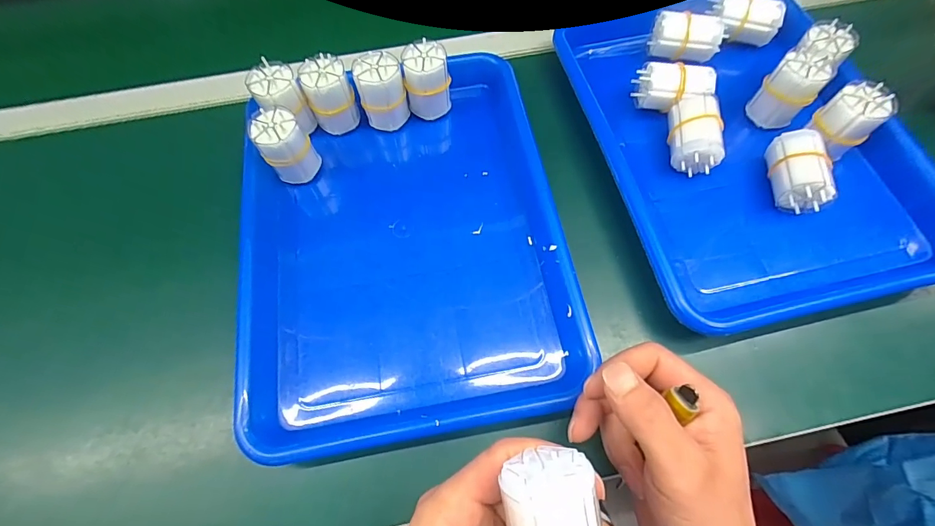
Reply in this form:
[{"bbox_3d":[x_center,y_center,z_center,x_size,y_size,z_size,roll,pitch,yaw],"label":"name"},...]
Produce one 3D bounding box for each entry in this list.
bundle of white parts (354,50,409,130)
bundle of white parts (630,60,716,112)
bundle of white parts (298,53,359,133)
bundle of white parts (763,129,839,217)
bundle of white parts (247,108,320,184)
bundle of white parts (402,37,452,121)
[{"bbox_3d":[-0.075,-0.152,0.373,0.039,0.057,0.035,-10,65,-3],"label":"bundle of white parts"},{"bbox_3d":[0.183,-0.156,0.371,0.062,0.032,0.034,7,65,5],"label":"bundle of white parts"},{"bbox_3d":[-0.121,-0.146,0.370,0.039,0.058,0.032,-32,68,-13],"label":"bundle of white parts"},{"bbox_3d":[0.267,-0.073,0.340,0.033,0.042,0.065,5,65,4],"label":"bundle of white parts"},{"bbox_3d":[-0.152,-0.098,0.352,0.039,0.058,0.039,-1,65,1],"label":"bundle of white parts"},{"bbox_3d":[-0.037,-0.161,0.382,0.039,0.069,0.030,-18,66,-7],"label":"bundle of white parts"}]

